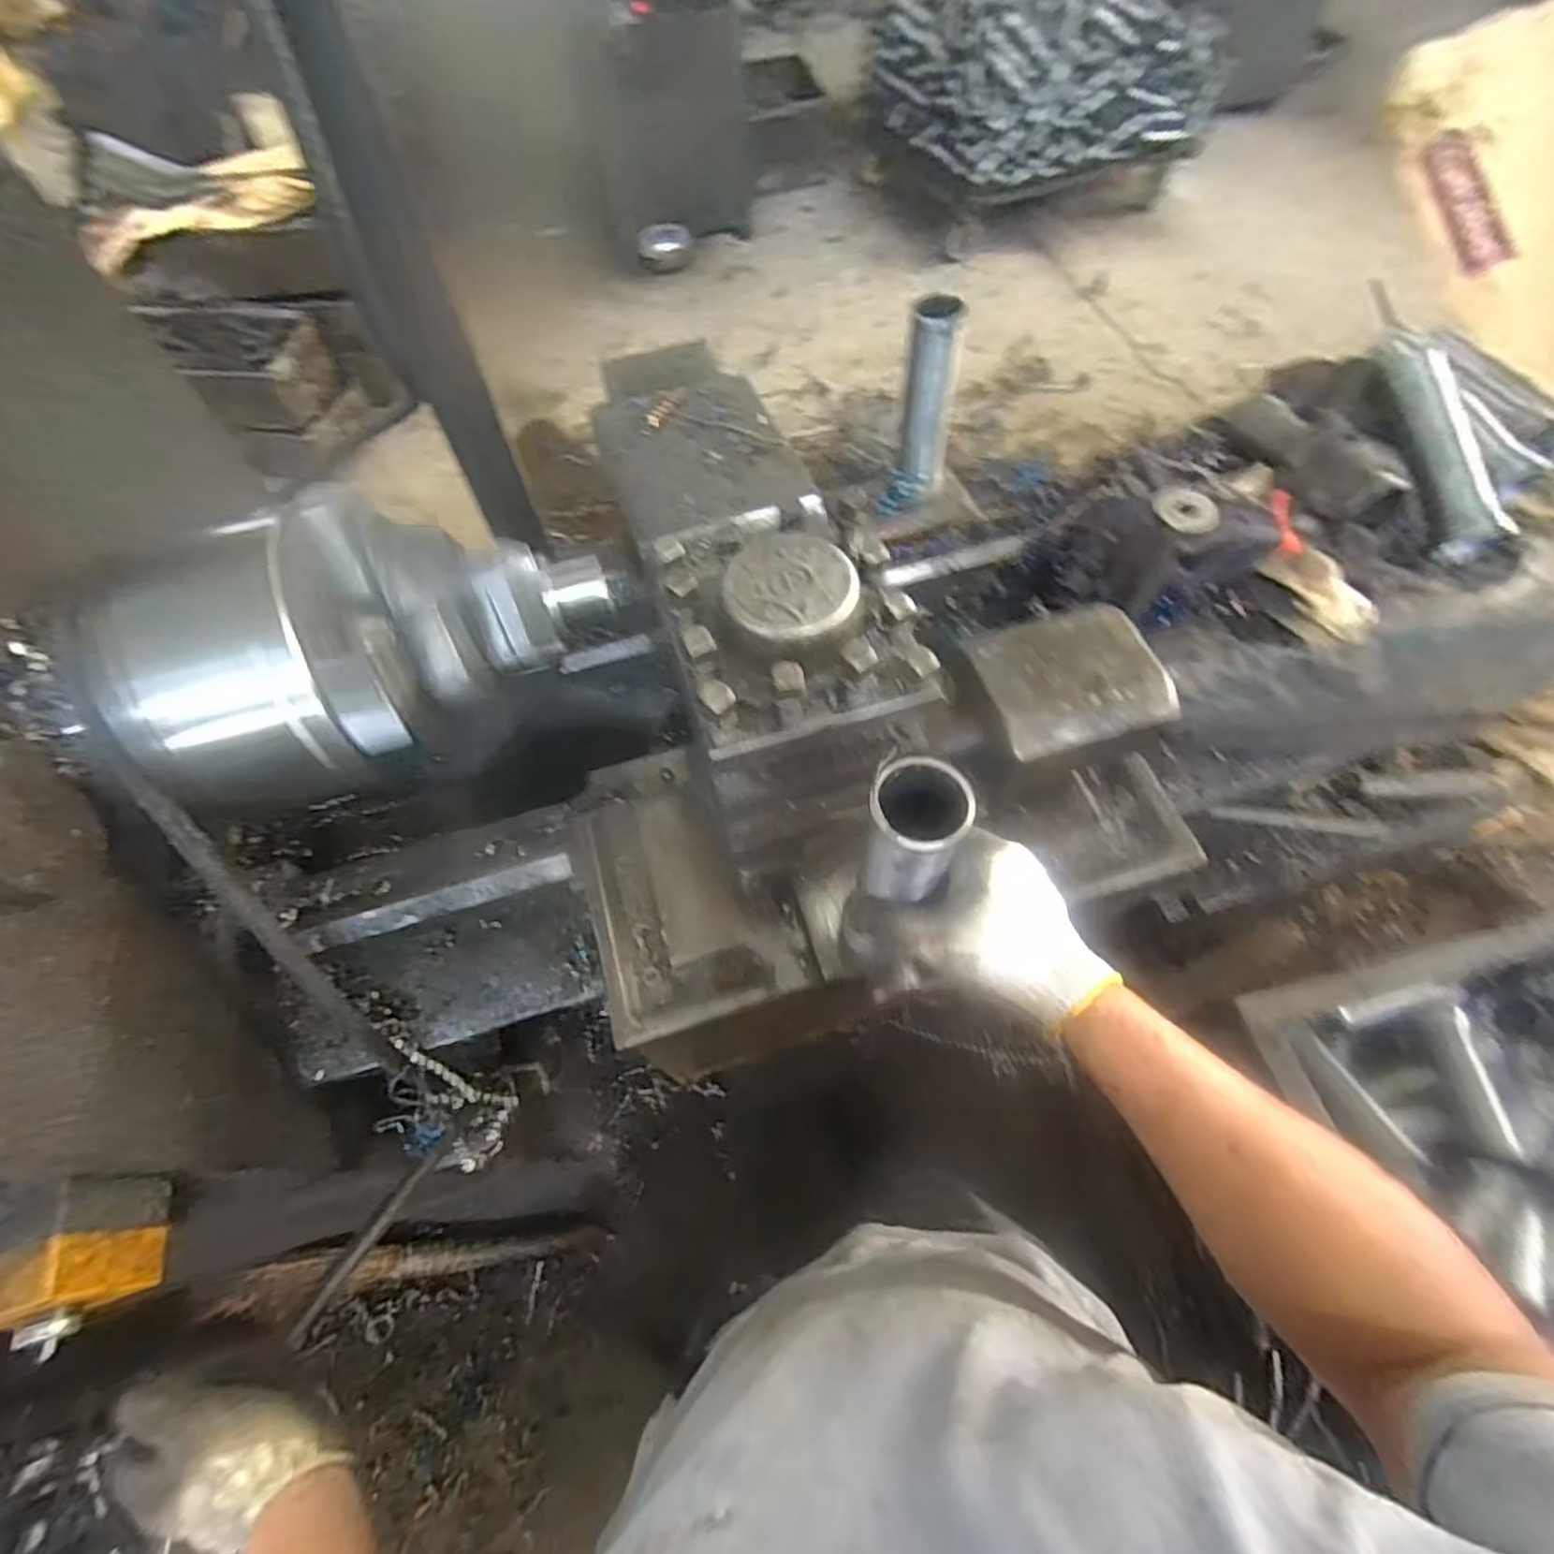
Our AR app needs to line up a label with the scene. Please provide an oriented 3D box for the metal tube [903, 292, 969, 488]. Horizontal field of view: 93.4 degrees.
[{"bbox_3d":[0.149,-0.372,0.716,0.052,0.162,0.052,3,61,4],"label":"metal tube"}]

